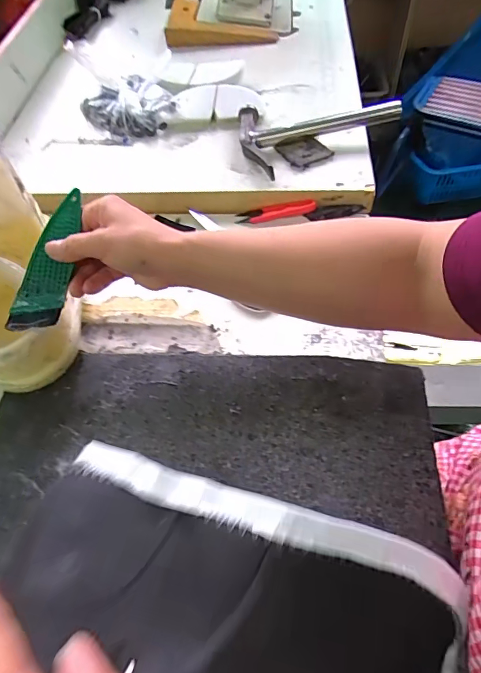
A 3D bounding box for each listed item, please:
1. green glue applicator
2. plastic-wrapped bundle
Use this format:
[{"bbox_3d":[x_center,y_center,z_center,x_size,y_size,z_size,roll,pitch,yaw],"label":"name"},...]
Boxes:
[{"bbox_3d":[-0.171,-0.068,0.385,0.039,0.016,0.134,14,85,13],"label":"green glue applicator"},{"bbox_3d":[-0.170,-0.343,0.638,0.105,0.045,0.136,-36,61,-18],"label":"plastic-wrapped bundle"}]

